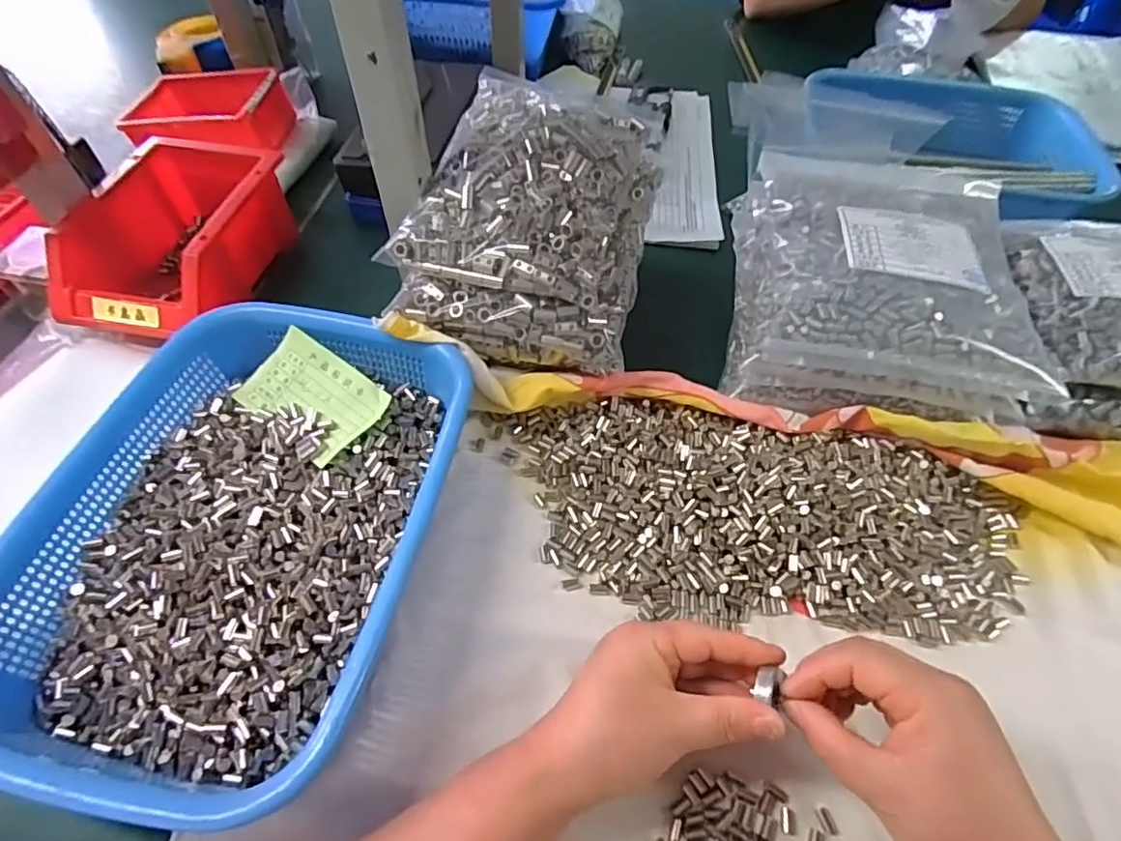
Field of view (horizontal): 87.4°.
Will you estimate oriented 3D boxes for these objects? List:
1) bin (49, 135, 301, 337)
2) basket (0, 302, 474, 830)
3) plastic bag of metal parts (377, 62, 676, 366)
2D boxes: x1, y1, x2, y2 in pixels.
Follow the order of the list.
[{"bbox_3d":[-0.317,-0.156,0.496,0.129,0.076,0.200,12,55,7],"label":"bin"},{"bbox_3d":[-0.181,0.060,0.350,0.212,0.075,0.285,9,55,5],"label":"basket"},{"bbox_3d":[-0.016,-0.154,0.439,0.163,0.090,0.222,11,55,6],"label":"plastic bag of metal parts"}]

